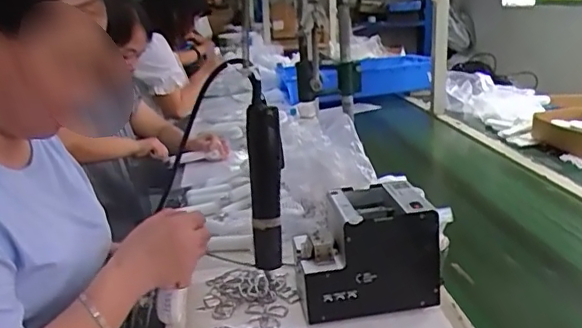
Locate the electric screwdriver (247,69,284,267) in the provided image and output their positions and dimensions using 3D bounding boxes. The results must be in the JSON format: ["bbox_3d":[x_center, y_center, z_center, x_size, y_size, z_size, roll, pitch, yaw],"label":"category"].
[{"bbox_3d":[-0.029,0.014,0.687,0.032,0.215,0.045,1,17,13],"label":"electric screwdriver"}]

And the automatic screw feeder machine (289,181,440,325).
[{"bbox_3d":[0.100,0.122,0.816,0.177,0.153,0.120,-5,16,-10],"label":"automatic screw feeder machine"}]

